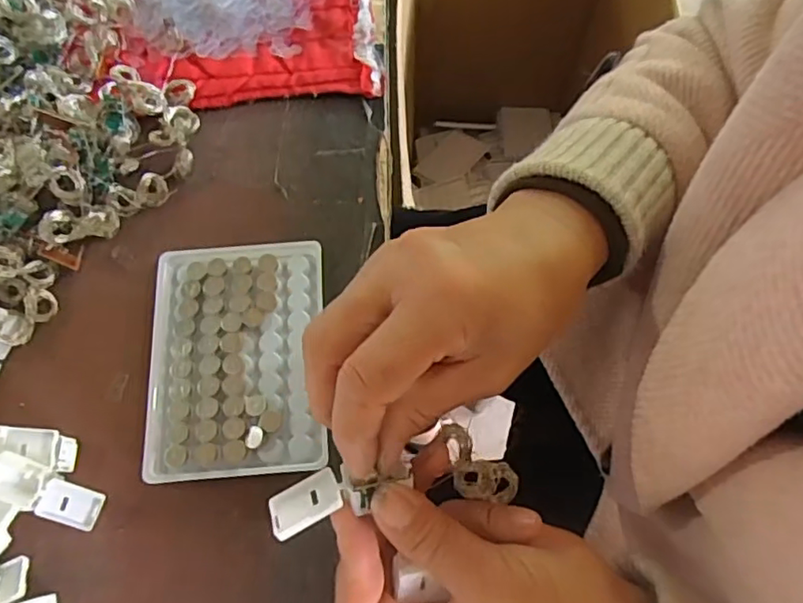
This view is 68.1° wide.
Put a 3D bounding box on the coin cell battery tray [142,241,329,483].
[{"bbox_3d":[-0.091,0.028,0.326,0.093,0.011,0.128,-4,70,-2],"label":"coin cell battery tray"}]

